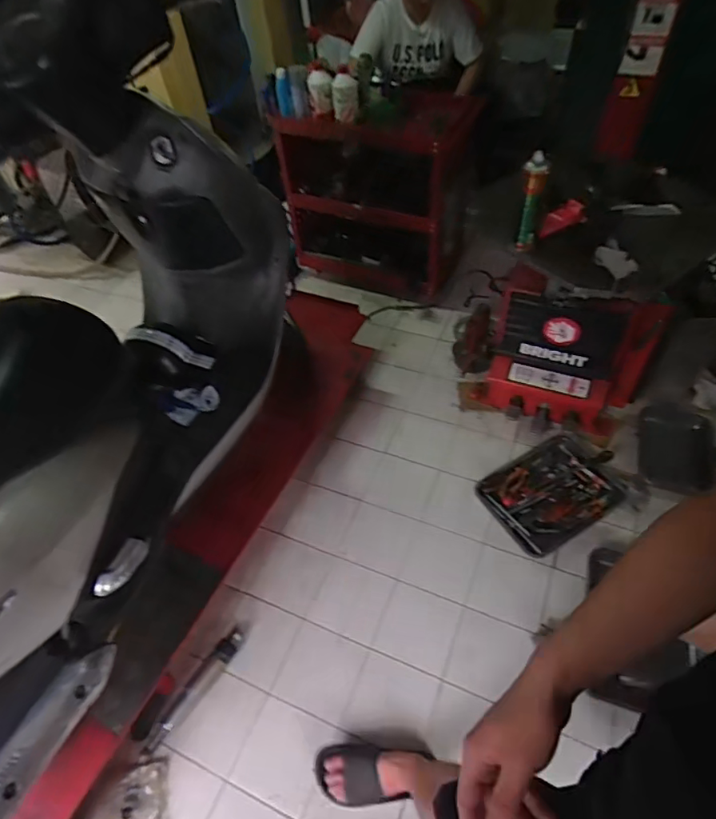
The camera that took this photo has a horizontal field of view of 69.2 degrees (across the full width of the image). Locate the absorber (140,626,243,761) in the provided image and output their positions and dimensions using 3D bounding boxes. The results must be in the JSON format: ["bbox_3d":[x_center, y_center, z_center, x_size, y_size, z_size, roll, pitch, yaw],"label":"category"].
[{"bbox_3d":[-0.424,0.731,1.352,0.054,0.036,0.344,24,57,24],"label":"absorber"}]

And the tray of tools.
[{"bbox_3d":[0.624,0.239,1.652,0.440,0.045,0.308,-28,53,-16],"label":"tray of tools"}]

